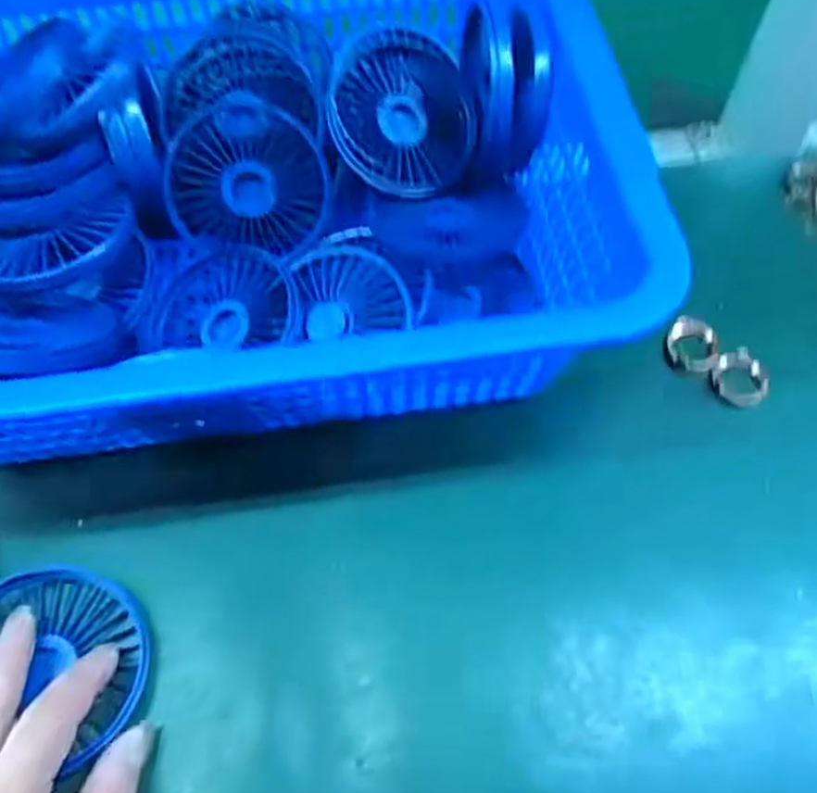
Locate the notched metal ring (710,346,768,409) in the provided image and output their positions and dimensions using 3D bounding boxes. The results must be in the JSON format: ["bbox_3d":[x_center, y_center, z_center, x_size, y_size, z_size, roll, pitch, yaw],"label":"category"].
[{"bbox_3d":[0.175,-0.009,0.389,0.027,0.004,0.030,-25,75,6],"label":"notched metal ring"}]

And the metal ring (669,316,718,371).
[{"bbox_3d":[0.154,-0.028,0.397,0.030,0.012,0.023,37,70,19],"label":"metal ring"}]

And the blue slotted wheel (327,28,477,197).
[{"bbox_3d":[-0.003,-0.166,0.432,0.086,0.016,0.097,33,76,-12],"label":"blue slotted wheel"}]

